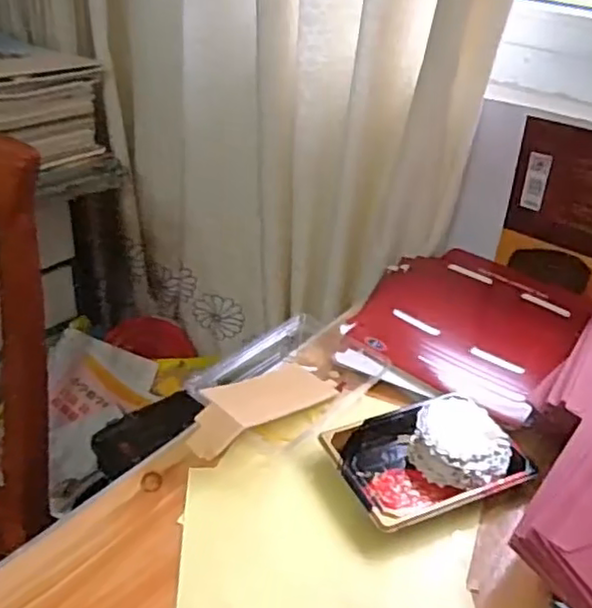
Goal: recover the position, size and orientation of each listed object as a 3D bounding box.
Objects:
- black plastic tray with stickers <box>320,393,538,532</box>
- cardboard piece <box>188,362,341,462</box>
[{"bbox_3d":[0.115,0.134,0.579,0.159,0.033,0.111,-11,37,-22],"label":"black plastic tray with stickers"},{"bbox_3d":[-0.035,0.092,0.619,0.063,0.040,0.169,31,42,34],"label":"cardboard piece"}]

